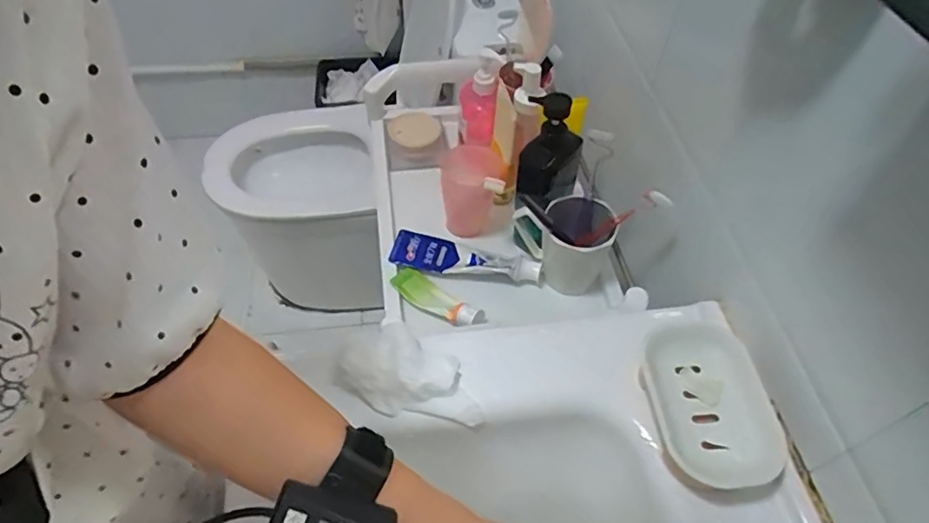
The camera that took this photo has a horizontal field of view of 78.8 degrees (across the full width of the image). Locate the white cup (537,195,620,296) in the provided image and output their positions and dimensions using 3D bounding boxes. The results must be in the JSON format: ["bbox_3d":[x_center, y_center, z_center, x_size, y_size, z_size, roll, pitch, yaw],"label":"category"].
[{"bbox_3d":[0.133,-0.019,0.686,0.081,0.097,0.077,1,52,-2],"label":"white cup"}]

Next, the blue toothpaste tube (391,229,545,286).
[{"bbox_3d":[0.003,-0.005,0.723,0.195,0.028,0.054,10,53,5],"label":"blue toothpaste tube"}]

